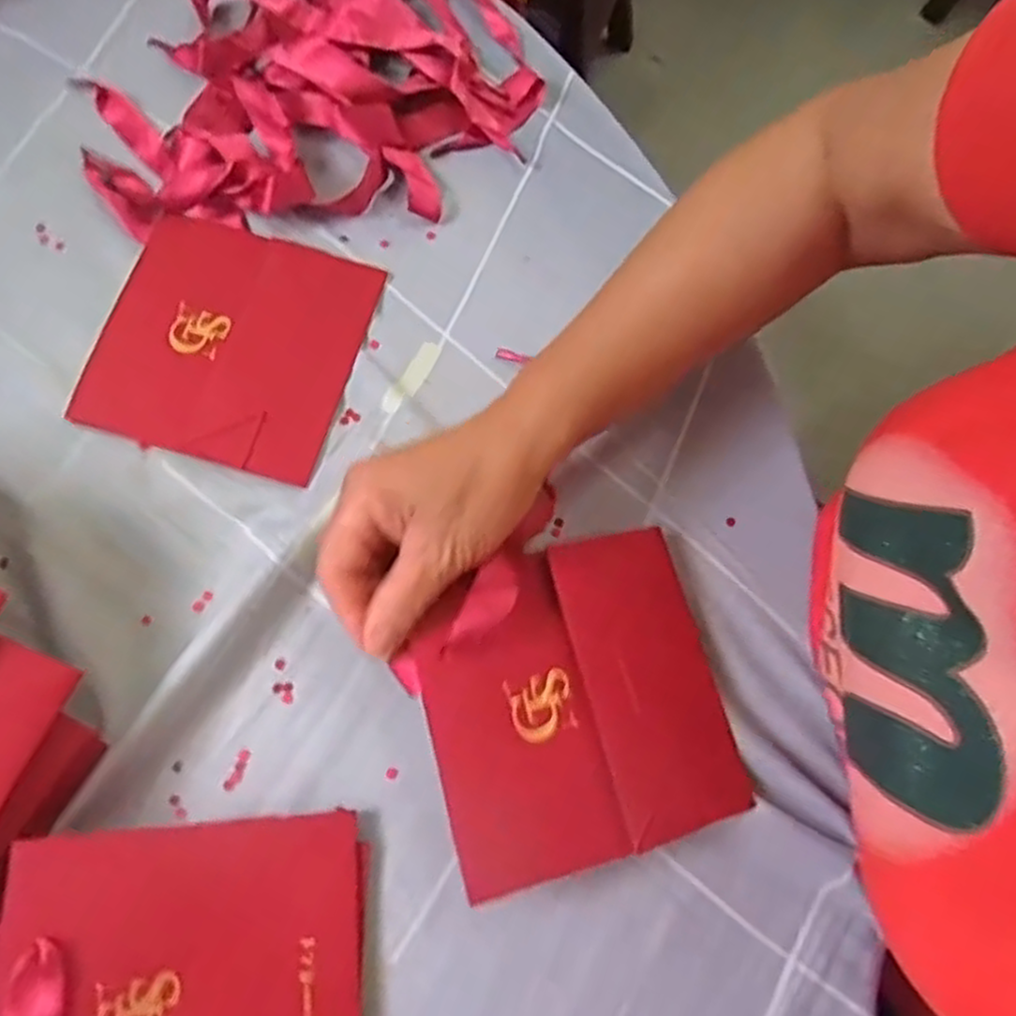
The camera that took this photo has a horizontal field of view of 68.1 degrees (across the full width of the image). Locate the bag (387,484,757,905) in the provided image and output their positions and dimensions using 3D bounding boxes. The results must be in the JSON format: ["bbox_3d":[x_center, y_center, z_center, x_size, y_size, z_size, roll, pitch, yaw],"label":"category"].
[{"bbox_3d":[0.033,0.080,0.343,0.143,0.020,0.145,-9,75,-22],"label":"bag"}]

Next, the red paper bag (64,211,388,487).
[{"bbox_3d":[-0.155,-0.093,0.422,0.137,0.004,0.135,15,75,2],"label":"red paper bag"}]

